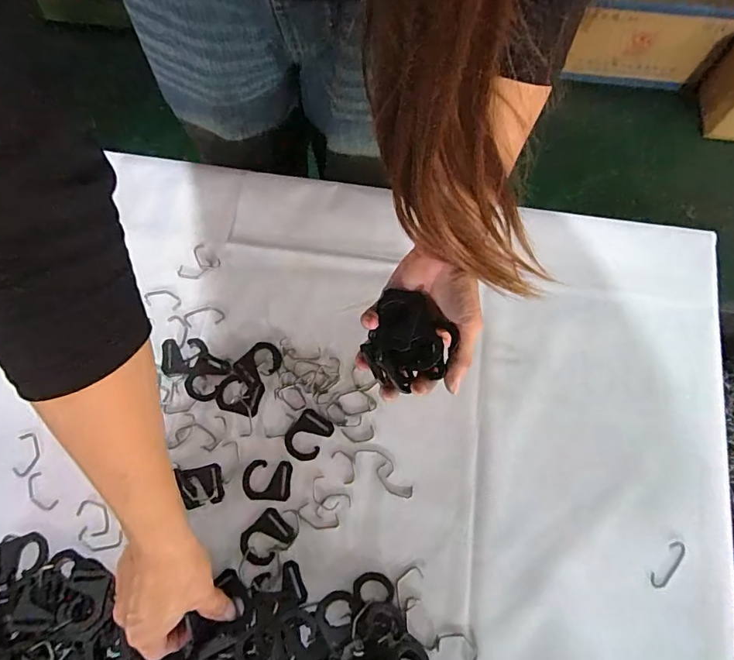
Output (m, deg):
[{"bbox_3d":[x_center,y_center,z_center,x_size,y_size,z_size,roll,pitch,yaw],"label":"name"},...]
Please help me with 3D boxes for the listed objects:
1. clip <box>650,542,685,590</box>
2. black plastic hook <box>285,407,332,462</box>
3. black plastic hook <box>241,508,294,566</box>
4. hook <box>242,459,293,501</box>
[{"bbox_3d":[0.258,0.201,0.388,0.015,0.004,0.044,40,77,13],"label":"clip"},{"bbox_3d":[-0.055,0.099,0.424,0.035,0.004,0.044,32,75,11],"label":"black plastic hook"},{"bbox_3d":[-0.090,0.184,0.399,0.043,0.004,0.034,-42,76,-11],"label":"black plastic hook"},{"bbox_3d":[-0.092,0.137,0.414,0.044,0.004,0.034,2,72,2],"label":"hook"}]

